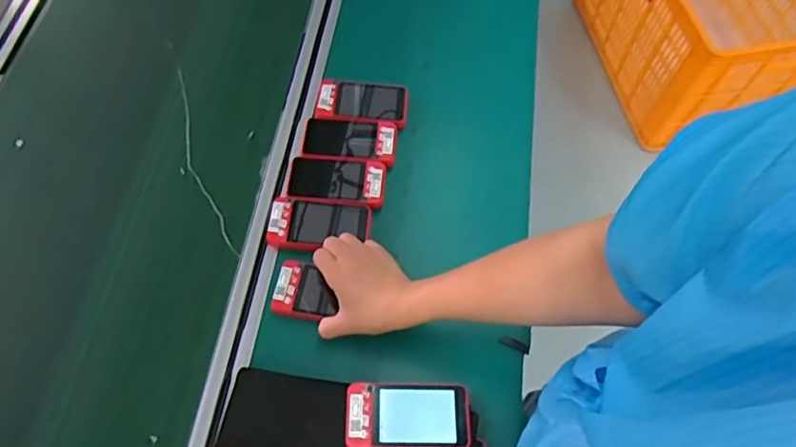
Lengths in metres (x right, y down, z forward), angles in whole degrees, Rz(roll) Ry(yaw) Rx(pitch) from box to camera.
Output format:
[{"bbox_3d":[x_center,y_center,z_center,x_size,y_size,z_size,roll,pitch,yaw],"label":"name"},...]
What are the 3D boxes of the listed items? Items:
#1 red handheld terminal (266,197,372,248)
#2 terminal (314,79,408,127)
[{"bbox_3d":[-0.095,0.002,0.704,0.118,0.023,0.061,3,64,1],"label":"red handheld terminal"},{"bbox_3d":[-0.047,-0.166,0.783,0.119,0.013,0.064,6,64,2],"label":"terminal"}]

